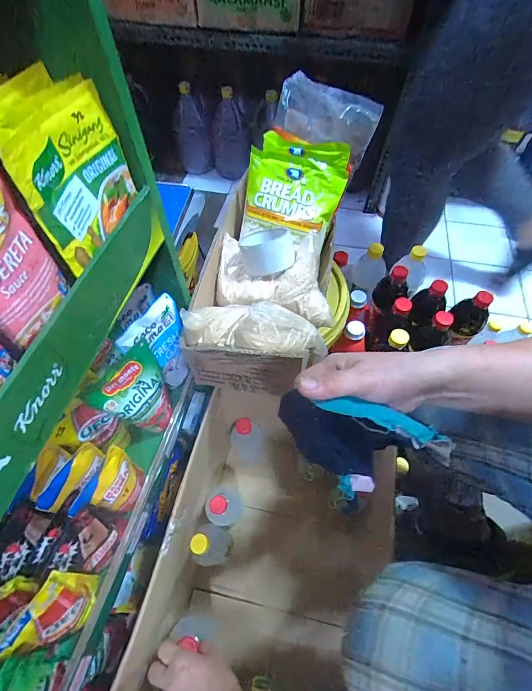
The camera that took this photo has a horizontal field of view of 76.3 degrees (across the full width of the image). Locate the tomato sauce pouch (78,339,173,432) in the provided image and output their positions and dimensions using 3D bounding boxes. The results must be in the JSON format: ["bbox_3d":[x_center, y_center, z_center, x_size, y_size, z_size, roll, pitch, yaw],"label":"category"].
[{"bbox_3d":[-0.165,0.068,0.447,0.033,0.149,0.090,39,65,22],"label":"tomato sauce pouch"}]

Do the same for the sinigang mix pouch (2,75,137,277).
[{"bbox_3d":[-0.144,-0.129,0.263,0.013,0.087,0.109,11,58,6],"label":"sinigang mix pouch"}]

